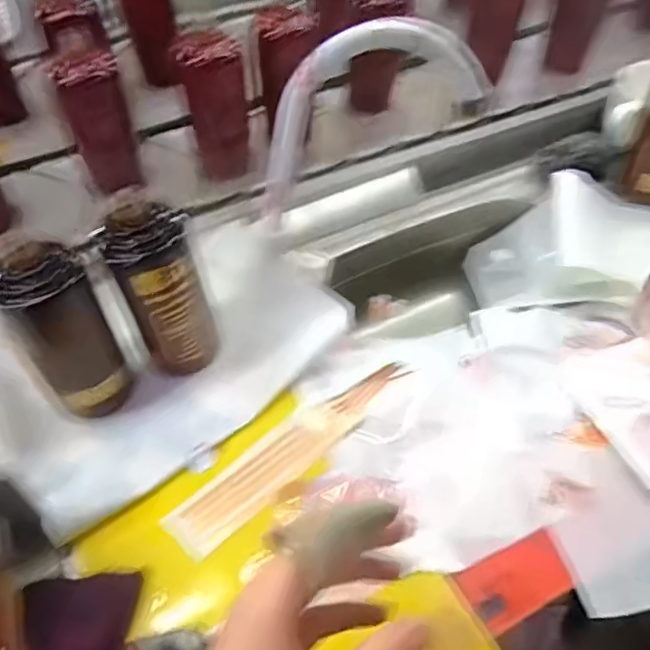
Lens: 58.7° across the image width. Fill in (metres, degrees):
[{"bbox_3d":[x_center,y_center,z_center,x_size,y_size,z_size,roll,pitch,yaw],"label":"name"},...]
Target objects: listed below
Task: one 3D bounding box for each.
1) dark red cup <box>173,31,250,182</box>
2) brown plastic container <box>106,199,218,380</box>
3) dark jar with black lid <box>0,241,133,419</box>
[{"bbox_3d":[-0.136,-0.280,0.739,0.073,0.172,0.064,-15,53,-12],"label":"dark red cup"},{"bbox_3d":[-0.149,-0.035,0.529,0.080,0.168,0.075,-17,53,-14],"label":"brown plastic container"},{"bbox_3d":[-0.229,0.000,0.504,0.074,0.160,0.079,0,51,0],"label":"dark jar with black lid"}]

